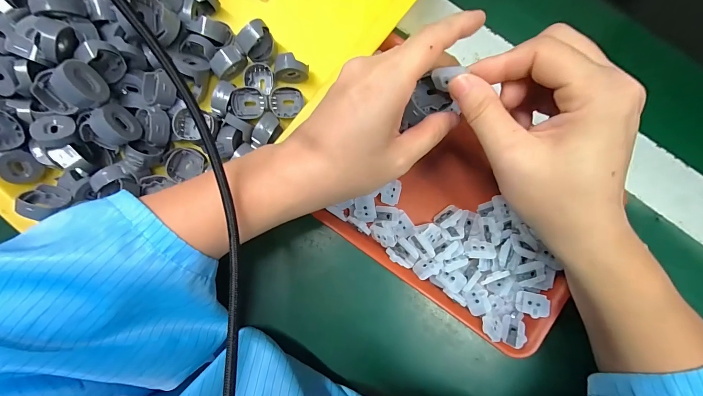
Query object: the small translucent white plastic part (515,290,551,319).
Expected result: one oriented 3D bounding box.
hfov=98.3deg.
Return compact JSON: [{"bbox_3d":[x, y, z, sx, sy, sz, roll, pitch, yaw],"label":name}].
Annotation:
[{"bbox_3d":[0.135,0.079,0.226,0.022,0.004,0.017,4,73,31],"label":"small translucent white plastic part"}]

